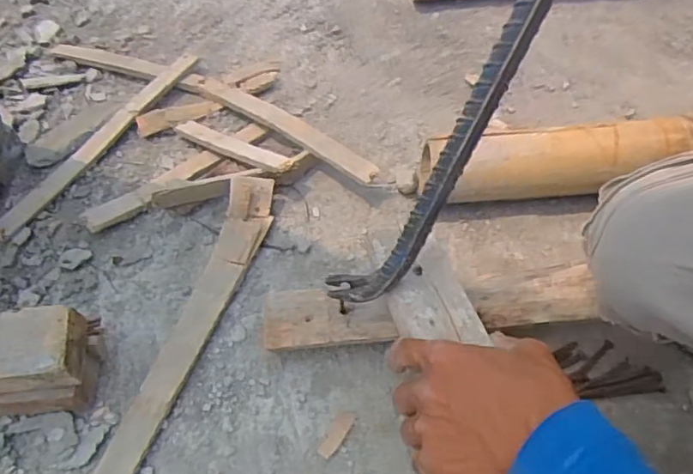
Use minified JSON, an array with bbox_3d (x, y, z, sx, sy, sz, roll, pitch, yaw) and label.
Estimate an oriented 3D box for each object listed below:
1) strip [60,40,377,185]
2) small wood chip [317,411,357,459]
[{"bbox_3d":[-0.165,-0.170,0.691,0.491,0.037,0.068,26,61,20],"label":"strip"},{"bbox_3d":[-0.008,0.160,0.479,0.015,0.004,0.041,26,61,20],"label":"small wood chip"}]

